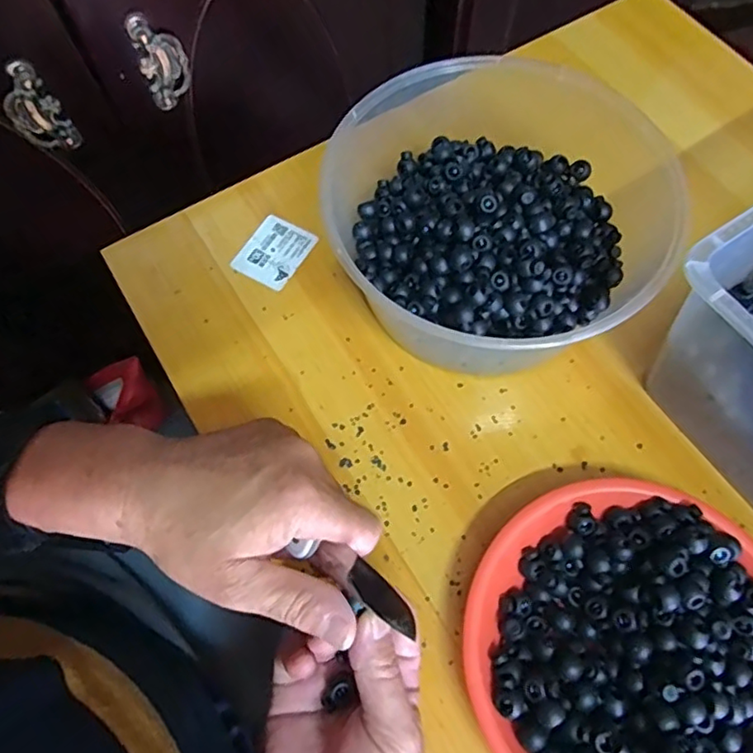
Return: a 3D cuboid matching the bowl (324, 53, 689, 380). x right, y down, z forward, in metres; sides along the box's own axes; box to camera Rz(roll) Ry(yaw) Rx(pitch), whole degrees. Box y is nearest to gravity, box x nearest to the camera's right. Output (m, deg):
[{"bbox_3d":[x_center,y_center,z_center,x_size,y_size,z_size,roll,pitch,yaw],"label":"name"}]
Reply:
[{"bbox_3d":[0.086,-0.109,0.429,0.233,0.106,0.225,0,68,0],"label":"bowl"}]

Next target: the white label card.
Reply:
[{"bbox_3d":[-0.083,-0.102,0.489,0.049,0.004,0.061,30,73,8],"label":"white label card"}]

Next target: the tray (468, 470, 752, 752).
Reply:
[{"bbox_3d":[0.151,0.162,0.349,0.190,0.047,0.190,-37,73,-14],"label":"tray"}]

